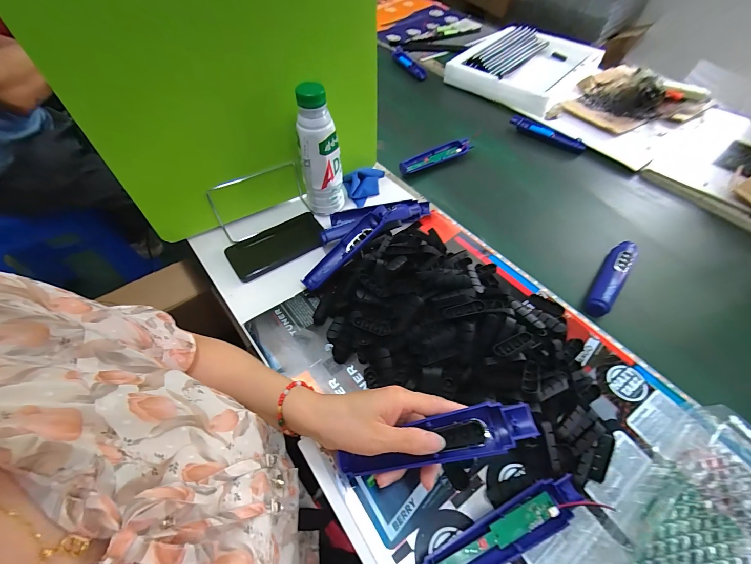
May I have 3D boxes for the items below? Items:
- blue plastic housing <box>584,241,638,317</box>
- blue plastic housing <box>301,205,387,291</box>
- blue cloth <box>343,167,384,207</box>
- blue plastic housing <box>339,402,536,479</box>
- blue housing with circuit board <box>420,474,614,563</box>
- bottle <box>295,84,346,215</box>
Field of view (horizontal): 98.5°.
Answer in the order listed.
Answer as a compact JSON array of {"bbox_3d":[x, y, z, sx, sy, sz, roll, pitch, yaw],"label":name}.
[{"bbox_3d":[0.370,-0.015,0.503,0.036,0.025,0.168,35,62,22],"label":"blue plastic housing"},{"bbox_3d":[-0.044,-0.053,0.493,0.039,0.020,0.167,40,79,24],"label":"blue plastic housing"},{"bbox_3d":[-0.020,-0.186,0.601,0.075,0.039,0.089,-1,55,-1],"label":"blue cloth"},{"bbox_3d":[0.051,0.145,0.291,0.175,0.017,0.039,-19,55,8],"label":"blue plastic housing"},{"bbox_3d":[0.123,0.236,0.303,0.172,0.019,0.040,-22,58,-15],"label":"blue housing with circuit board"},{"bbox_3d":[-0.085,-0.190,0.498,0.050,0.189,0.046,22,58,14],"label":"bottle"}]

